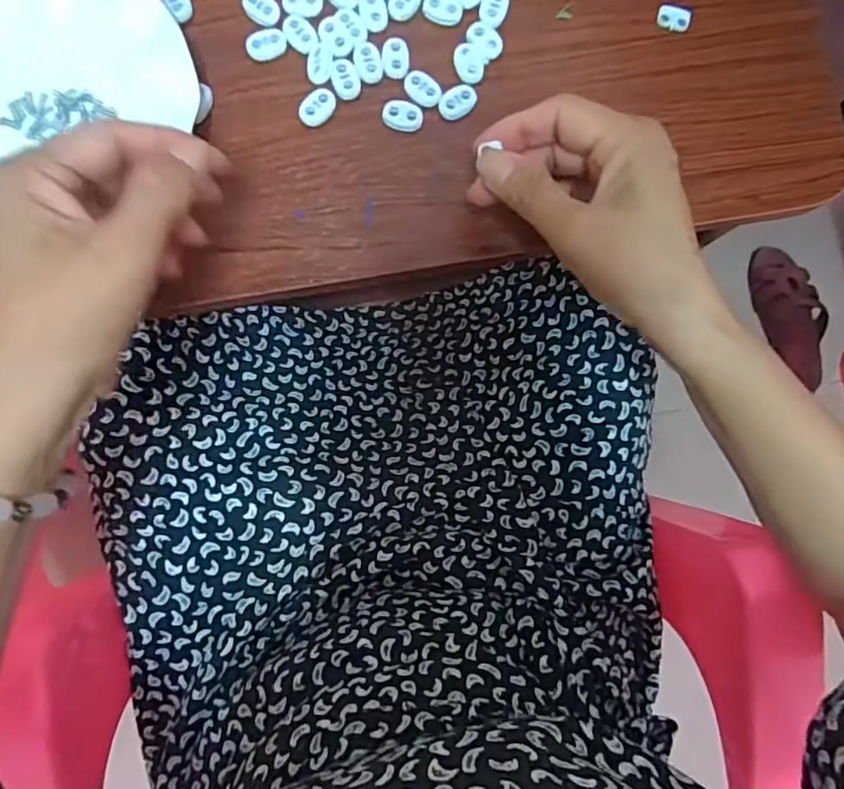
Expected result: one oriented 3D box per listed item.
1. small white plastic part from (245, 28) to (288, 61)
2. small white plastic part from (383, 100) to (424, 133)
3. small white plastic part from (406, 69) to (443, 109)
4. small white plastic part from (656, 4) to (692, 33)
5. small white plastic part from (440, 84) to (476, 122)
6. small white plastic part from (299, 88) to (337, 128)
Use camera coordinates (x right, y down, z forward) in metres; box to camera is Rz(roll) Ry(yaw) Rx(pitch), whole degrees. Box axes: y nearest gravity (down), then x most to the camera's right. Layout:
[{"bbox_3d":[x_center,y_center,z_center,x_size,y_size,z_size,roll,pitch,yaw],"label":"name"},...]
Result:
[{"bbox_3d":[-0.088,-0.199,0.330,0.023,0.005,0.016,-13,87,-3],"label":"small white plastic part"},{"bbox_3d":[-0.011,-0.158,0.331,0.022,0.006,0.016,13,86,-1],"label":"small white plastic part"},{"bbox_3d":[0.000,-0.174,0.330,0.024,0.004,0.016,34,86,0],"label":"small white plastic part"},{"bbox_3d":[0.149,-0.223,0.344,0.019,0.004,0.013,13,86,-1],"label":"small white plastic part"},{"bbox_3d":[0.021,-0.167,0.331,0.023,0.004,0.015,-34,88,-4],"label":"small white plastic part"},{"bbox_3d":[-0.059,-0.162,0.329,0.015,0.006,0.023,39,86,1],"label":"small white plastic part"}]

